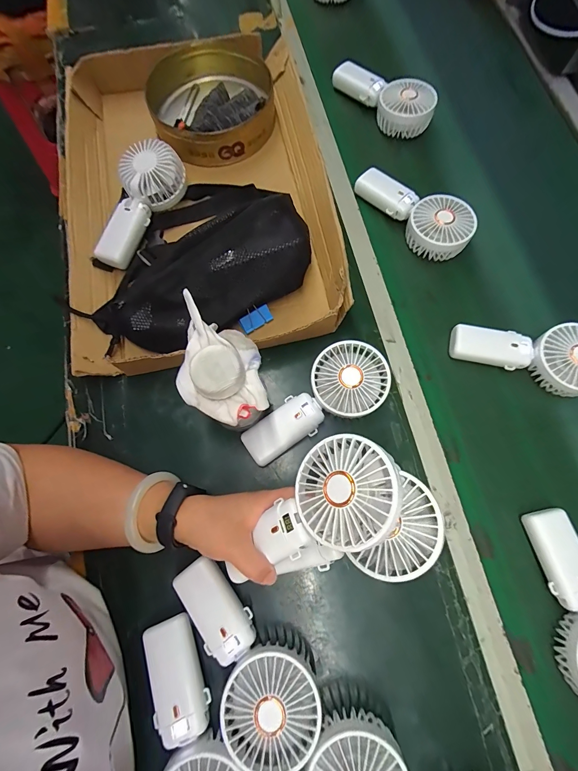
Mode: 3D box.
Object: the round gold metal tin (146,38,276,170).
[{"bbox_3d":[-0.115,-0.440,0.515,0.195,0.068,0.189,0,71,-1],"label":"round gold metal tin"}]

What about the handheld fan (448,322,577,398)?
[{"bbox_3d":[0.304,-0.041,0.420,0.182,0.044,0.083,12,71,3],"label":"handheld fan"}]

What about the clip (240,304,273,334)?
[{"bbox_3d":[-0.044,-0.090,0.431,0.041,0.028,0.013,-29,32,-9],"label":"clip"}]

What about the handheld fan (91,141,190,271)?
[{"bbox_3d":[-0.207,-0.243,0.453,0.067,0.048,0.174,25,87,8],"label":"handheld fan"}]

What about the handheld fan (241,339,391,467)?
[{"bbox_3d":[0.032,0.026,0.384,0.179,0.057,0.082,-37,75,-13],"label":"handheld fan"}]

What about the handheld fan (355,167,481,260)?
[{"bbox_3d":[0.185,-0.258,0.487,0.076,0.050,0.183,-39,76,-13],"label":"handheld fan"}]

